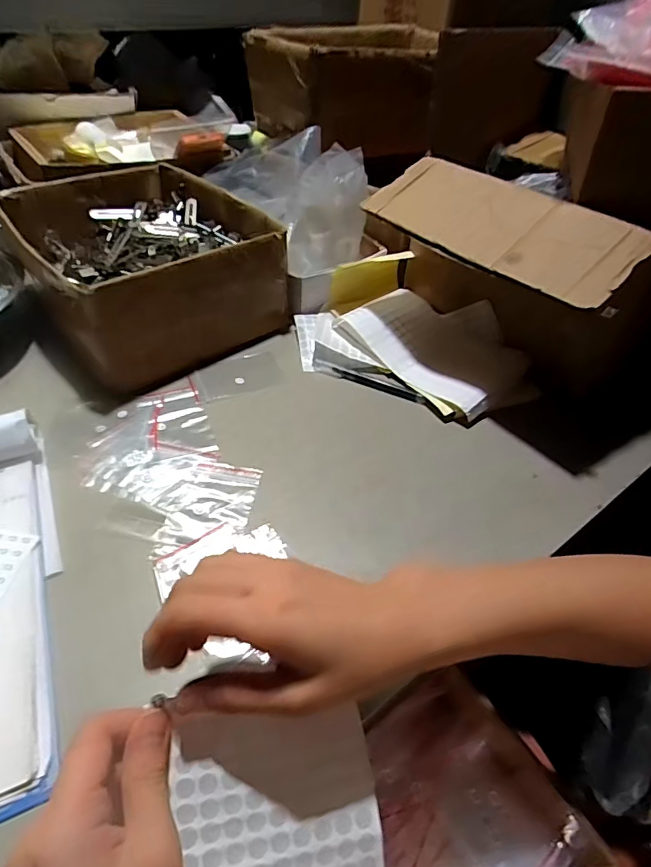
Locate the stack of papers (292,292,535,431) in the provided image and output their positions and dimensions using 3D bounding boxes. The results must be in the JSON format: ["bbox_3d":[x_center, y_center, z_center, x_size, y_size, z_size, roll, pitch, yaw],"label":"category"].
[{"bbox_3d":[0.112,-0.107,0.599,0.293,0.047,0.178,23,47,17],"label":"stack of papers"}]

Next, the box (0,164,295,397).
[{"bbox_3d":[-0.231,-0.223,0.628,0.250,0.122,0.320,-28,53,-29],"label":"box"}]

